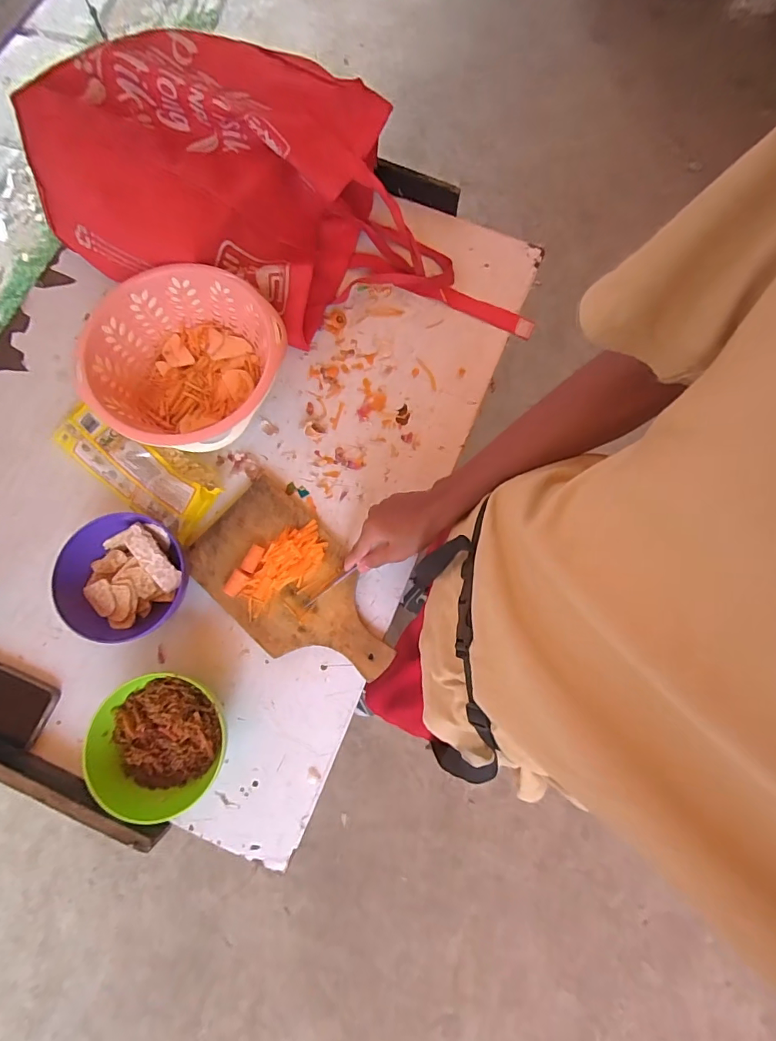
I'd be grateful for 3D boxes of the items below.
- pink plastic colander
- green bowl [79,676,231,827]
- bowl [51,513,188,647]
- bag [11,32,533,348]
[{"bbox_3d":[-0.264,-0.203,0.626,0.232,0.104,0.234,0,79,-1],"label":"pink plastic colander"},{"bbox_3d":[-0.268,0.257,0.545,0.139,0.078,0.141,0,79,-1],"label":"green bowl"},{"bbox_3d":[-0.321,0.074,0.578,0.139,0.074,0.141,0,79,-1],"label":"bowl"},{"bbox_3d":[-0.107,-0.440,0.640,0.658,0.189,0.340,18,79,3],"label":"bag"}]

